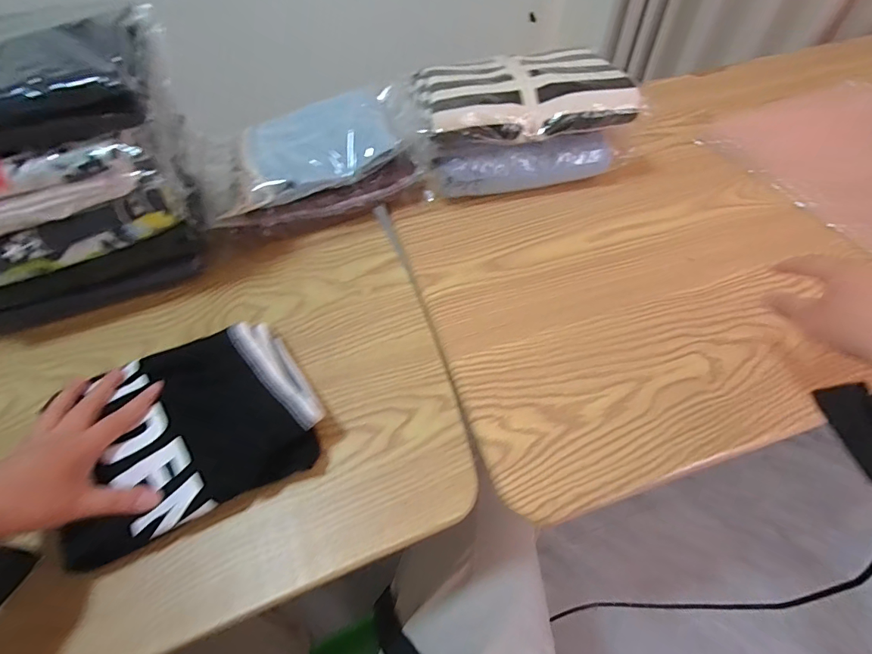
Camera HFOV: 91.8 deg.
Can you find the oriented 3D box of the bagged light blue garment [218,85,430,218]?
[{"bbox_3d":[-0.137,-0.232,0.527,0.242,0.047,0.160,-14,51,-6],"label":"bagged light blue garment"}]

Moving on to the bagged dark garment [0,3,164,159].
[{"bbox_3d":[-0.399,-0.215,0.368,0.276,0.076,0.168,-14,51,-6],"label":"bagged dark garment"}]

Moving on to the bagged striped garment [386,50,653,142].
[{"bbox_3d":[0.095,-0.286,0.528,0.269,0.049,0.153,-11,50,-3],"label":"bagged striped garment"}]

